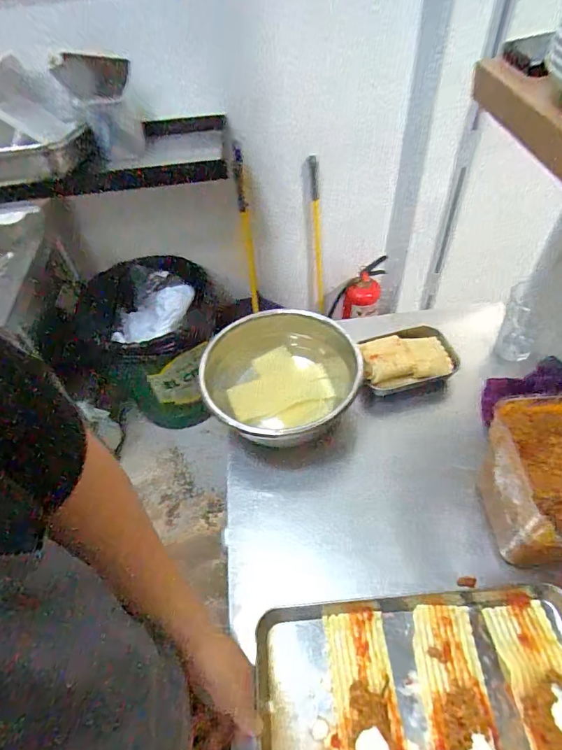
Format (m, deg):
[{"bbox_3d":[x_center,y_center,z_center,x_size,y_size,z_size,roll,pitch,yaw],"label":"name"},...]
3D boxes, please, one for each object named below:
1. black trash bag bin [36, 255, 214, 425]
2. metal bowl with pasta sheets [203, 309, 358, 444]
[{"bbox_3d":[-0.470,-0.099,1.627,0.464,0.524,0.423,-5,50,1],"label":"black trash bag bin"},{"bbox_3d":[0.000,0.011,0.766,0.267,0.104,0.265,7,51,11],"label":"metal bowl with pasta sheets"}]

